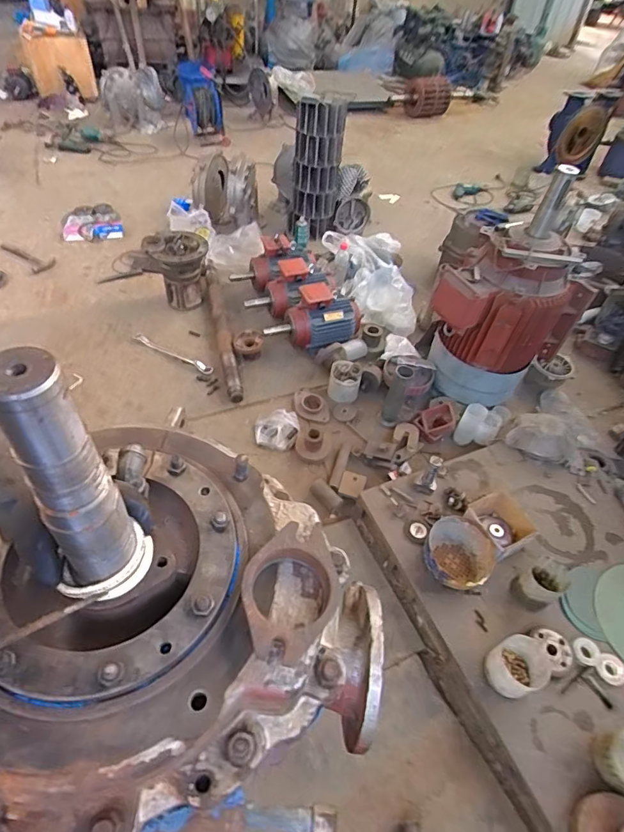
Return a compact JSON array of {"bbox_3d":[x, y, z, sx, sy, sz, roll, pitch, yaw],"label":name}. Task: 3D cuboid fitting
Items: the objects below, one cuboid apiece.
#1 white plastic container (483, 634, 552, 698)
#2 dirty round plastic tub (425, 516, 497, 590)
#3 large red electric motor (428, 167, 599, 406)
[{"bbox_3d":[0.464,0.559,1.031,0.139,0.090,0.111,-8,50,-13],"label":"white plastic container"},{"bbox_3d":[0.382,0.374,1.214,0.174,0.077,0.188,3,48,-3],"label":"dirty round plastic tub"},{"bbox_3d":[0.644,-0.365,1.547,0.425,0.663,0.341,-28,57,-27],"label":"large red electric motor"}]

